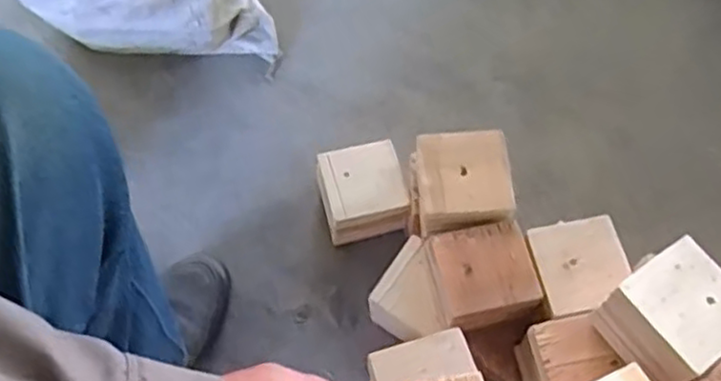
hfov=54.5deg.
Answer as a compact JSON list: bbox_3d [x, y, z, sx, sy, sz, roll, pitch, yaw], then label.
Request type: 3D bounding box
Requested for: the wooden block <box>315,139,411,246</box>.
[{"bbox_3d":[0.002,0.001,0.847,0.099,0.065,0.094,-13,62,-7],"label":"wooden block"}]

